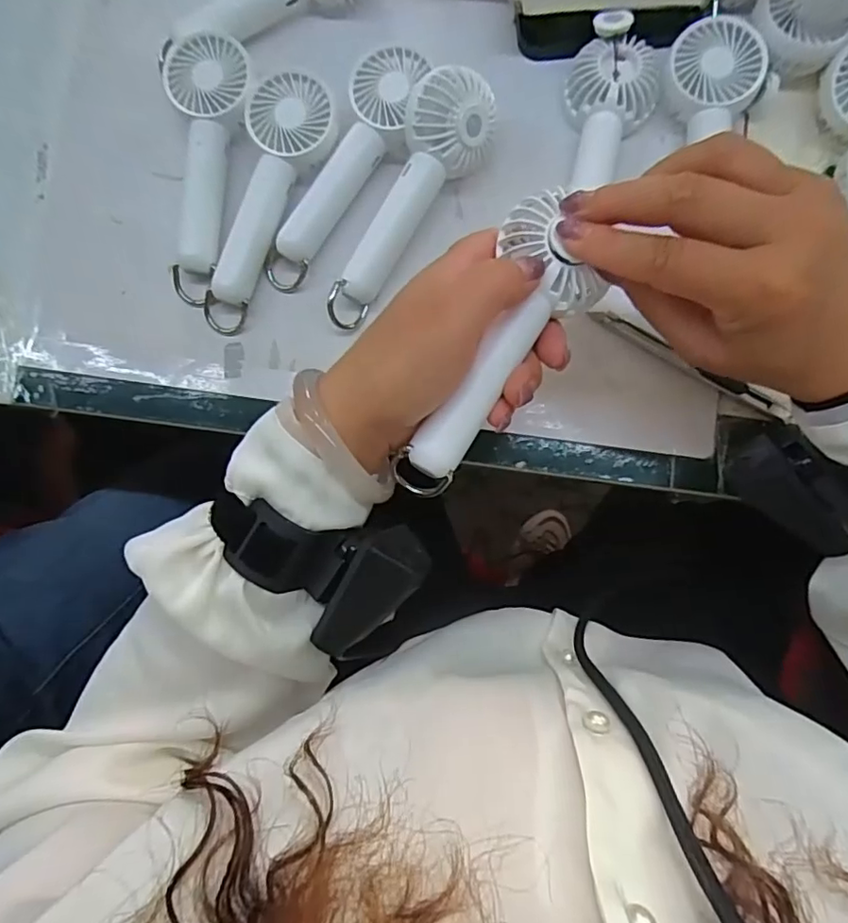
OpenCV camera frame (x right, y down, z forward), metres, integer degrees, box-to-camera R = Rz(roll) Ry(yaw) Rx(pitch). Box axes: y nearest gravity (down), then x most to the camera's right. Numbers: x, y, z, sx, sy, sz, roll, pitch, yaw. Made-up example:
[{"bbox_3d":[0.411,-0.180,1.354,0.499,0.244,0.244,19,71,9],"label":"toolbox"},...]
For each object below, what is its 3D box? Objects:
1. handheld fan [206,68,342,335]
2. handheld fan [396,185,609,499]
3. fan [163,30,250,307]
[{"bbox_3d":[-0.096,-0.162,0.367,0.056,0.032,0.162,14,85,5],"label":"handheld fan"},{"bbox_3d":[0.034,-0.048,0.267,0.054,0.025,0.147,29,93,6],"label":"handheld fan"},{"bbox_3d":[-0.137,-0.189,0.371,0.055,0.032,0.171,0,84,3],"label":"fan"}]

